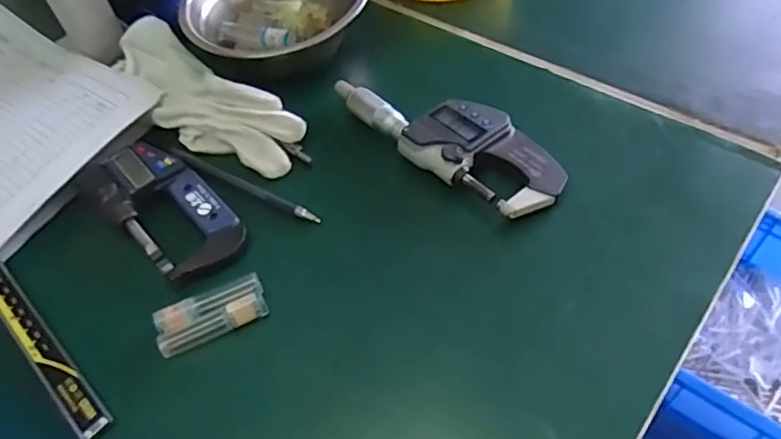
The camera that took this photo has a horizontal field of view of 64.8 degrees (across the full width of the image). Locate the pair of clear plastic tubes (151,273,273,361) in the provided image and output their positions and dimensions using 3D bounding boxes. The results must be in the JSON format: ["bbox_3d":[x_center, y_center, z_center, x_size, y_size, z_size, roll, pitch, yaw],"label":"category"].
[{"bbox_3d":[-0.095,0.049,0.324,0.058,0.007,0.026,-27,56,-14],"label":"pair of clear plastic tubes"}]

